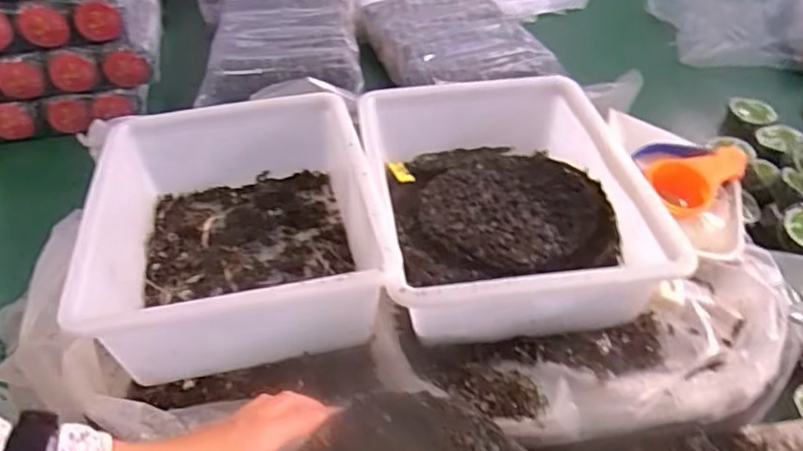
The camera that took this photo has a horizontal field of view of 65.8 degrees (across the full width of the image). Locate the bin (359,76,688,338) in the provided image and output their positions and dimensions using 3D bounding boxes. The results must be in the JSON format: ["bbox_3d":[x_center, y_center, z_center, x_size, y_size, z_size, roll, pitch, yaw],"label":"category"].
[{"bbox_3d":[0.115,-0.038,0.699,0.291,0.107,0.367,-5,45,-5],"label":"bin"}]

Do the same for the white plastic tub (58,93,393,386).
[{"bbox_3d":[-0.169,-0.009,0.669,0.259,0.139,0.363,-8,45,-8],"label":"white plastic tub"}]

